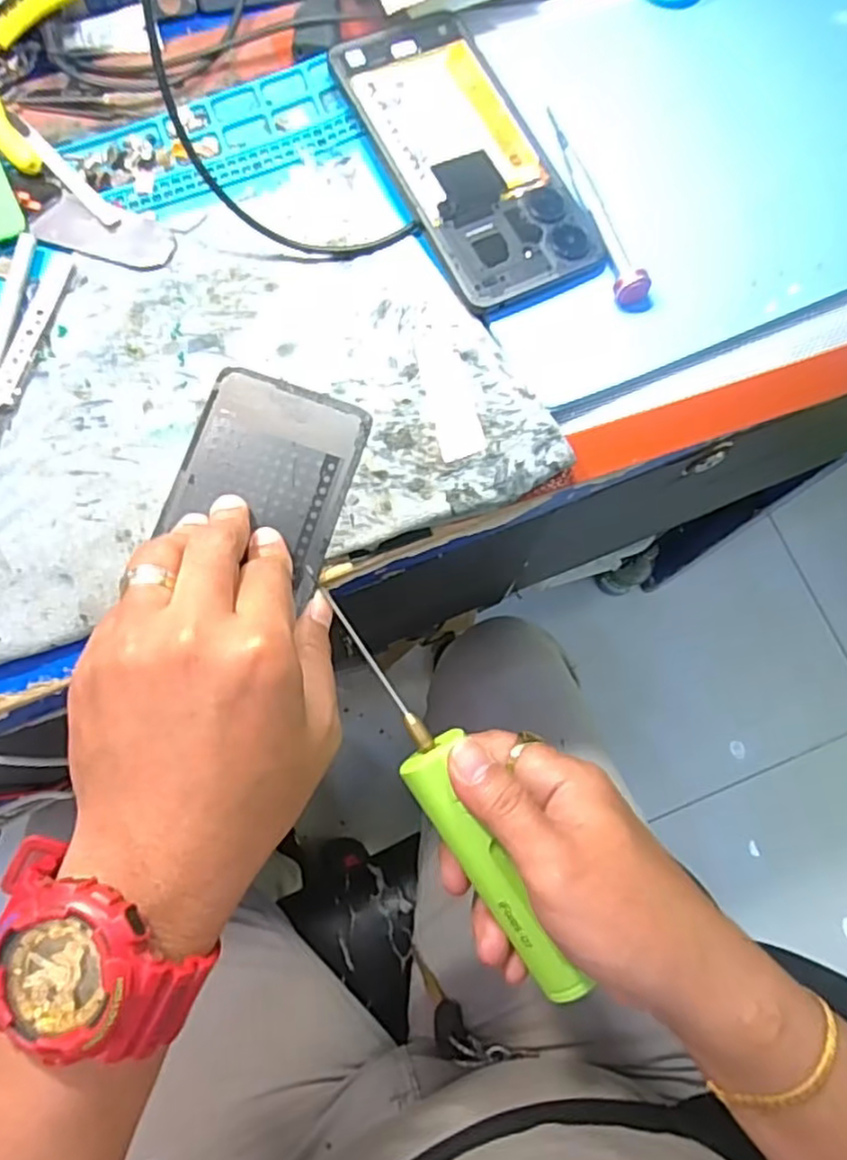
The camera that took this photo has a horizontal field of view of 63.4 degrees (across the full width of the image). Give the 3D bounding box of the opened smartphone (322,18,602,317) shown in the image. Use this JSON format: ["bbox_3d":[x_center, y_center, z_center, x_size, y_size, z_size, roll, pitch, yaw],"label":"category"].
[{"bbox_3d":[0.021,-0.212,0.345,0.074,0.009,0.164,-25,77,-7],"label":"opened smartphone"}]

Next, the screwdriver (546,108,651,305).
[{"bbox_3d":[0.086,-0.192,0.339,0.014,0.010,0.117,-15,79,-4],"label":"screwdriver"}]

